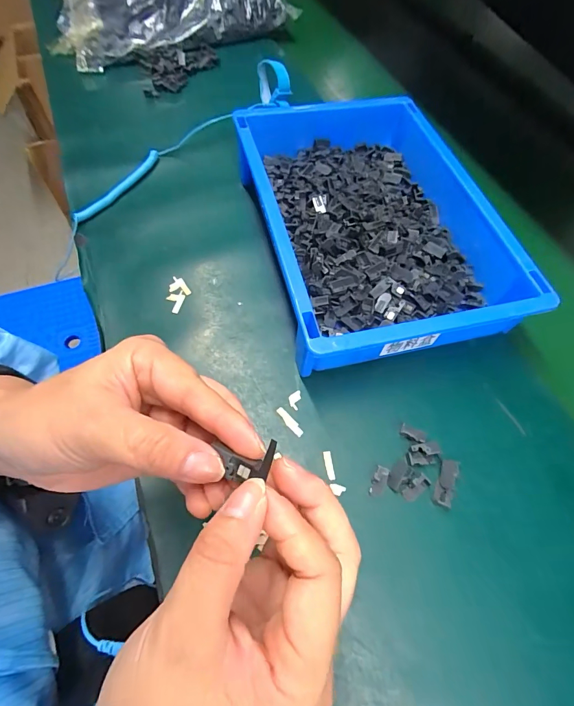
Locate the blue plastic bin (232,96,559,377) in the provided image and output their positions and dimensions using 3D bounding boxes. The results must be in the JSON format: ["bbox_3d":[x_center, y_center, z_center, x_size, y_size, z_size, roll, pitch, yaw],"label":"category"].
[{"bbox_3d":[0.082,-0.134,0.378,0.213,0.072,0.308,-12,62,-8],"label":"blue plastic bin"}]

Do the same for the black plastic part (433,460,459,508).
[{"bbox_3d":[0.121,0.098,0.283,0.012,0.006,0.035,22,63,10],"label":"black plastic part"}]

